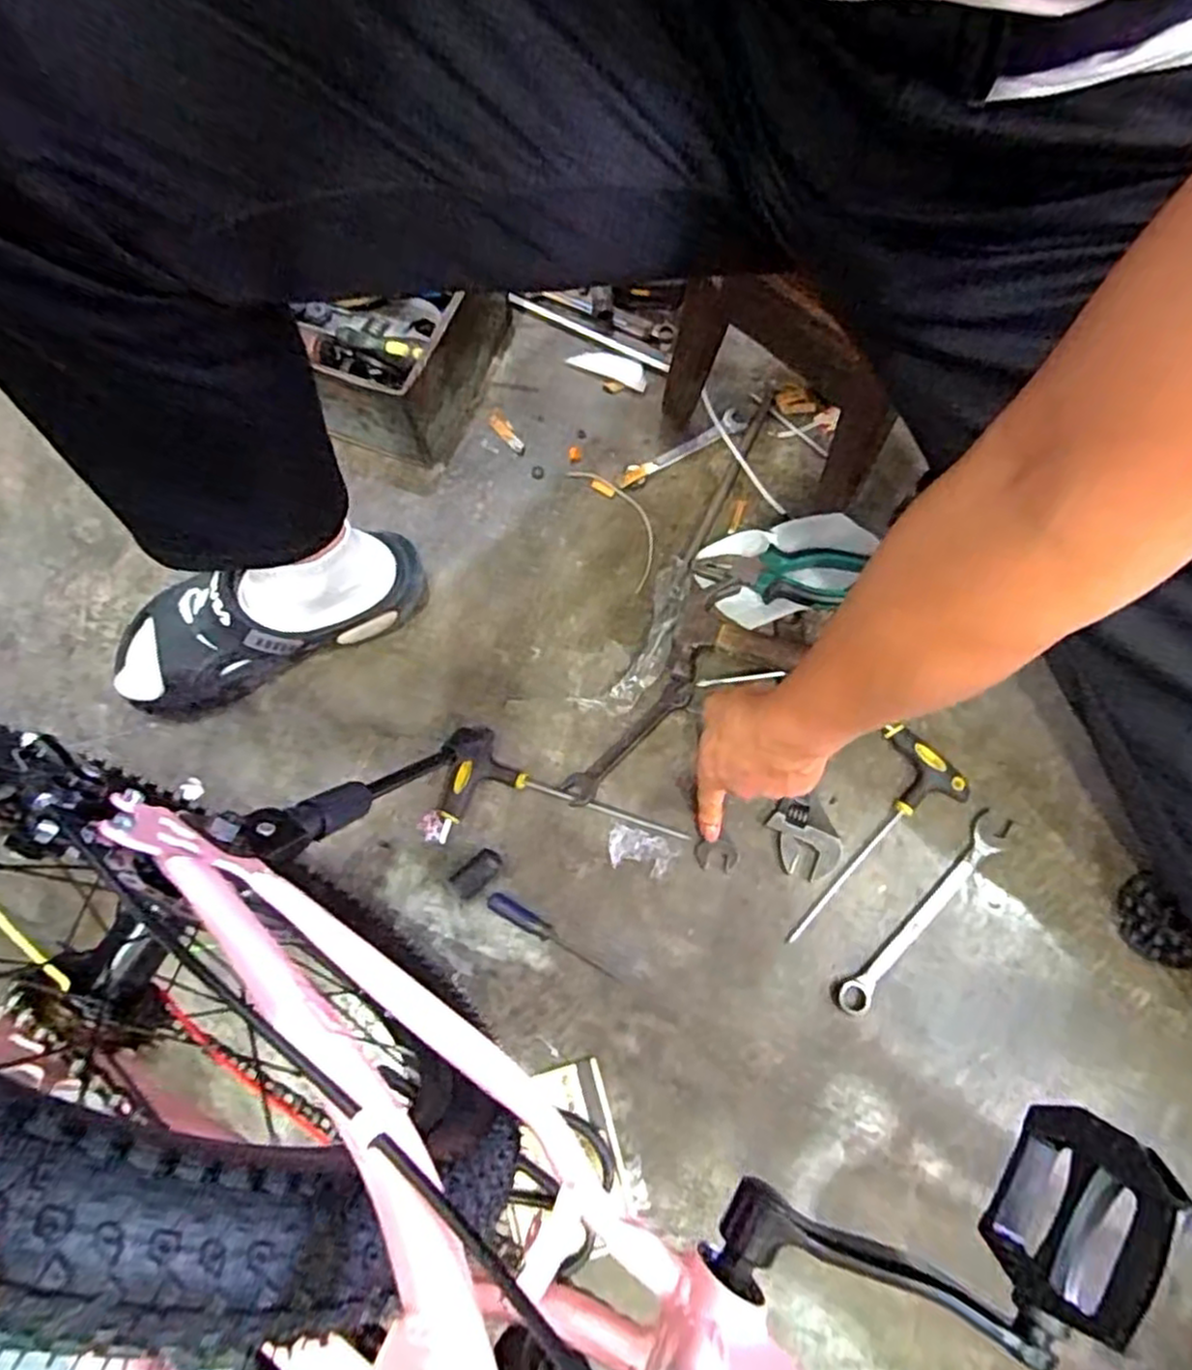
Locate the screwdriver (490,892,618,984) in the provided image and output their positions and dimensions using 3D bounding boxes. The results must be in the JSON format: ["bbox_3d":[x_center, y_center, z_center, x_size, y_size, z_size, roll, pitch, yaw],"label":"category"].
[{"bbox_3d":[-0.037,0.206,0.590,0.116,0.012,0.016,34,78,-2],"label":"screwdriver"}]

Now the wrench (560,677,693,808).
[{"bbox_3d":[0.029,0.047,0.633,0.028,0.013,0.148,43,78,12],"label":"wrench"}]

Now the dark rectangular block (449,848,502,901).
[{"bbox_3d":[-0.098,0.156,0.596,0.041,0.027,0.023,-41,77,-11],"label":"dark rectangular block"}]

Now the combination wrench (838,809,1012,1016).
[{"bbox_3d":[0.273,0.188,0.595,0.029,0.005,0.209,41,77,12],"label":"combination wrench"}]

